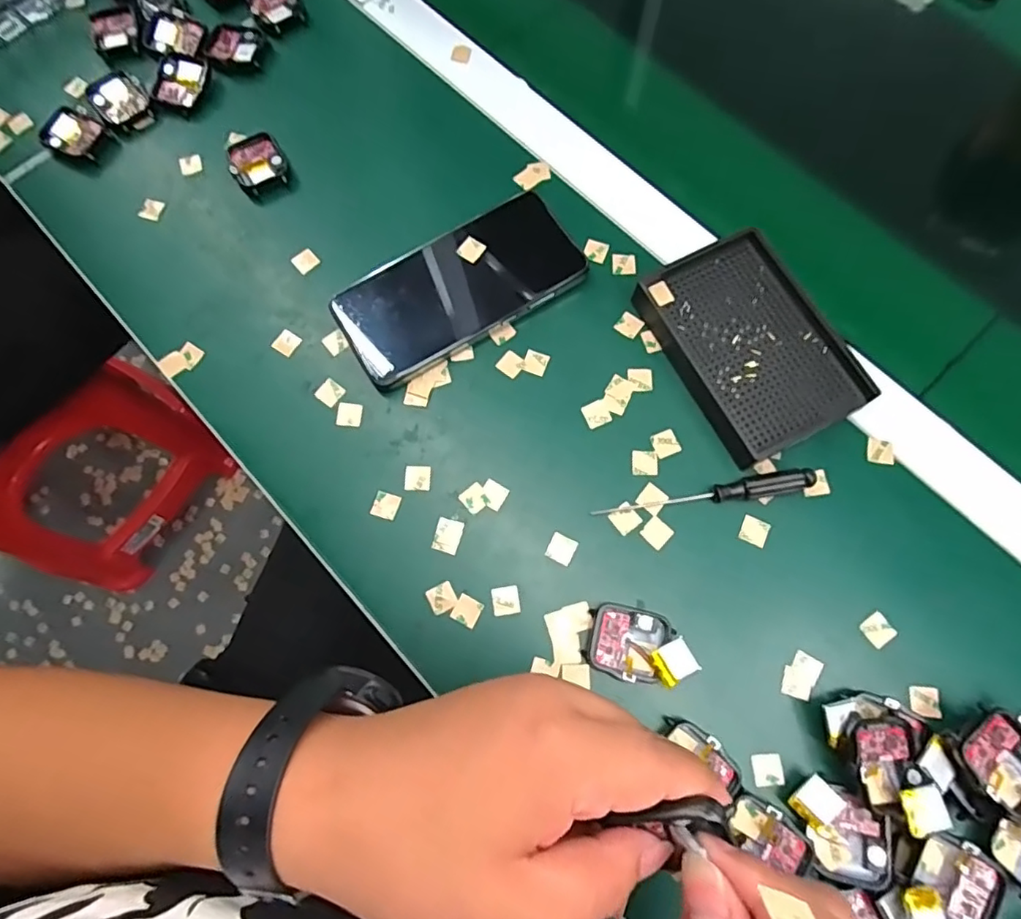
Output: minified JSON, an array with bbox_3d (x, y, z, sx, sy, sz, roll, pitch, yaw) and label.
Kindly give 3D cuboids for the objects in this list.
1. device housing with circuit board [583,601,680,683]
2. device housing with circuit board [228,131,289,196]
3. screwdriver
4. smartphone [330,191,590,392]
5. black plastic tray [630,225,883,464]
[{"bbox_3d":[0.066,0.103,0.328,0.043,0.013,0.039,18,74,6],"label":"device housing with circuit board"},{"bbox_3d":[-0.183,-0.215,0.420,0.039,0.014,0.040,-27,75,-8],"label":"device housing with circuit board"},{"bbox_3d":[0.117,0.023,0.348,0.130,0.014,0.012,-11,73,-3],"label":"screwdriver"},{"bbox_3d":[-0.035,-0.116,0.389,0.161,0.009,0.079,-32,82,-6],"label":"smartphone"},{"bbox_3d":[0.153,-0.074,0.372,0.093,0.023,0.137,-25,74,-7],"label":"black plastic tray"}]

